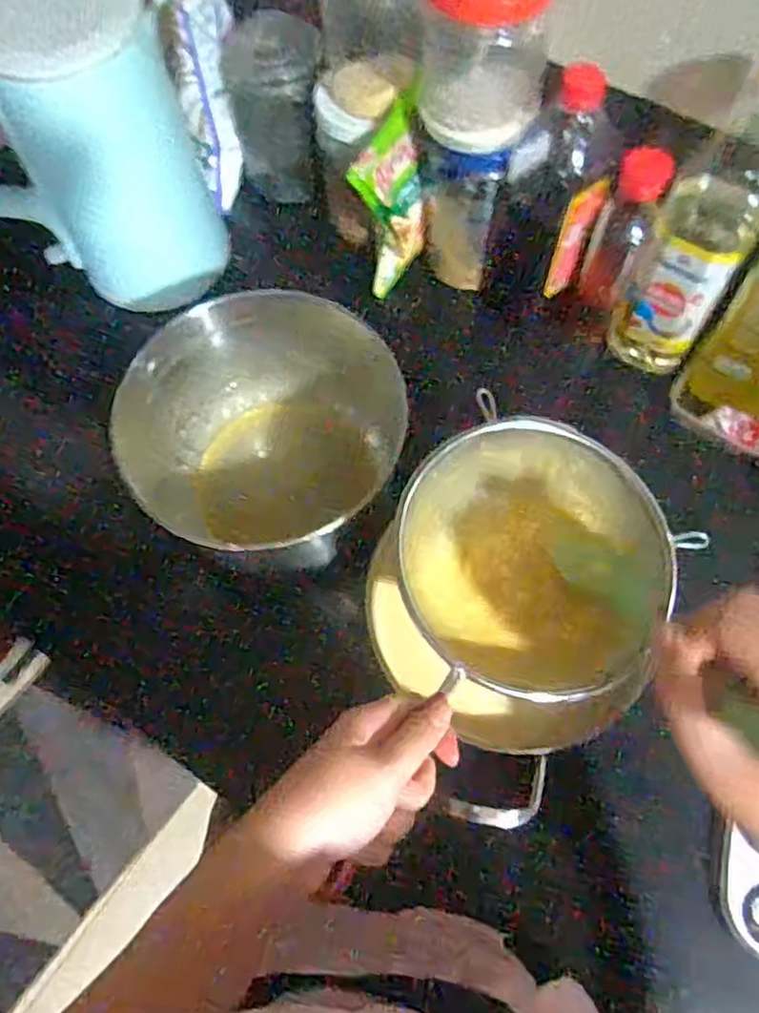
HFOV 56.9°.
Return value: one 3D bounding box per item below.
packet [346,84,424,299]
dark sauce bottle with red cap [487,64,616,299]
[{"bbox_3d":[0.017,-0.288,0.674,0.040,0.165,0.082,36,74,16],"label":"packet"},{"bbox_3d":[0.146,-0.265,0.602,0.088,0.213,0.077,10,68,7],"label":"dark sauce bottle with red cap"}]

